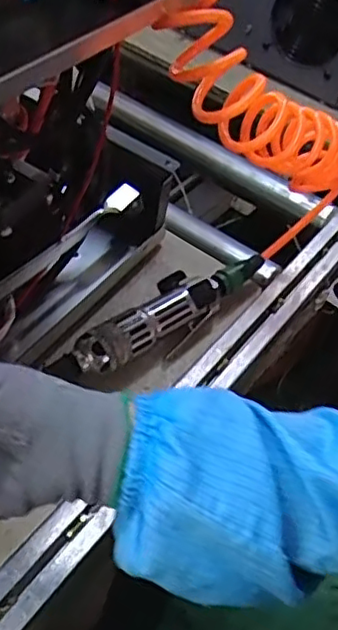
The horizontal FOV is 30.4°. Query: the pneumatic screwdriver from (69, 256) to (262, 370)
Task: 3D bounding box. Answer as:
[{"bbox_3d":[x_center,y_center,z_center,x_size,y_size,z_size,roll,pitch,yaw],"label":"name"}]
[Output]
[{"bbox_3d":[0.002,-0.003,0.594,0.050,0.044,0.213,39,54,22],"label":"pneumatic screwdriver"}]

